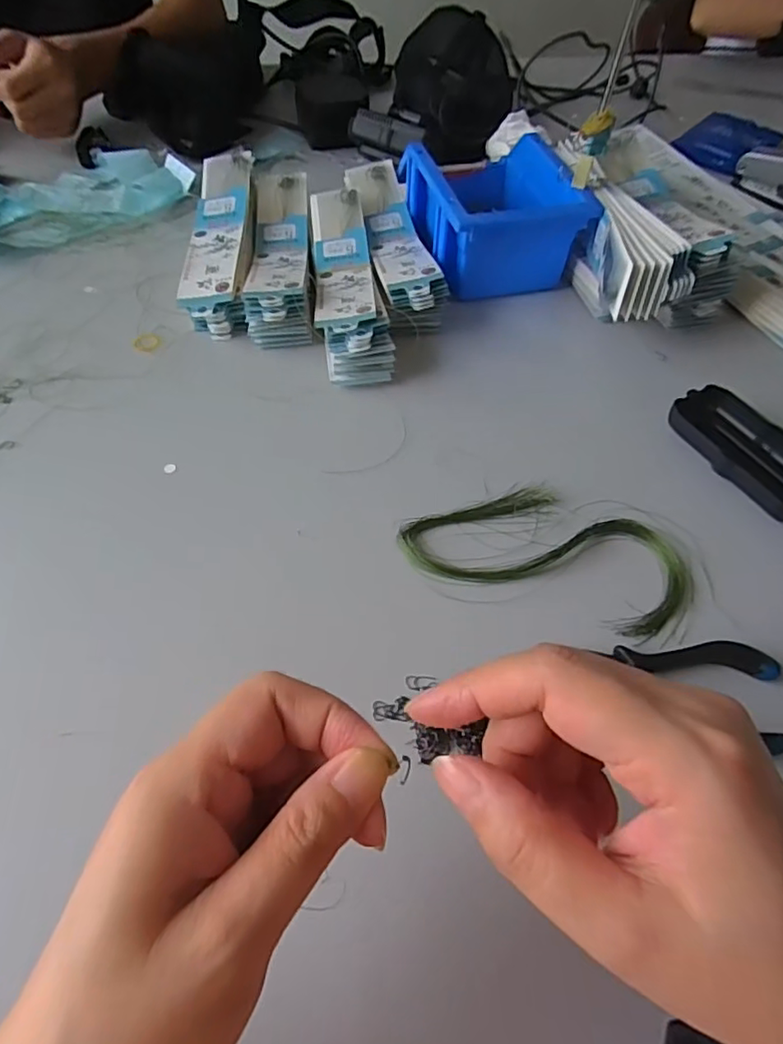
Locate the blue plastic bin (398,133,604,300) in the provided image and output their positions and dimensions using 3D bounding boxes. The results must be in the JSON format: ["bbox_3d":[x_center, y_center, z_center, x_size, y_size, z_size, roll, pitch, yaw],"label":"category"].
[{"bbox_3d":[0.083,-0.285,0.528,0.124,0.078,0.171,-11,57,-11],"label":"blue plastic bin"}]

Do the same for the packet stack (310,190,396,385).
[{"bbox_3d":[-0.039,-0.202,0.487,0.053,0.039,0.211,-6,56,-7],"label":"packet stack"}]

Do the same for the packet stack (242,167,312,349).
[{"bbox_3d":[-0.096,-0.234,0.505,0.048,0.042,0.204,-3,56,-5],"label":"packet stack"}]

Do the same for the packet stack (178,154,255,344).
[{"bbox_3d":[-0.146,-0.244,0.506,0.051,0.055,0.194,-2,56,-4],"label":"packet stack"}]

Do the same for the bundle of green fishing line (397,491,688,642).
[{"bbox_3d":[0.098,0.017,0.369,0.174,0.008,0.082,18,56,9],"label":"bundle of green fishing line"}]

